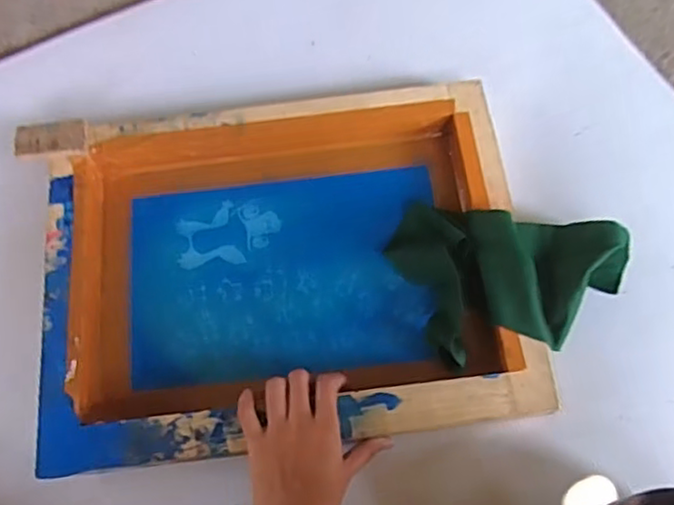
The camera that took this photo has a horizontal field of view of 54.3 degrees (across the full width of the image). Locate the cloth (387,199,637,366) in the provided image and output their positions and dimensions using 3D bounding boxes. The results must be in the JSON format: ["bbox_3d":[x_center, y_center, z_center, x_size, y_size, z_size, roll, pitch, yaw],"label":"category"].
[{"bbox_3d":[0.146,0.031,0.567,0.200,0.041,0.130,9,69,5],"label":"cloth"}]

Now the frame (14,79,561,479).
[{"bbox_3d":[-0.048,0.008,0.587,0.407,0.051,0.318,-8,69,0],"label":"frame"}]

